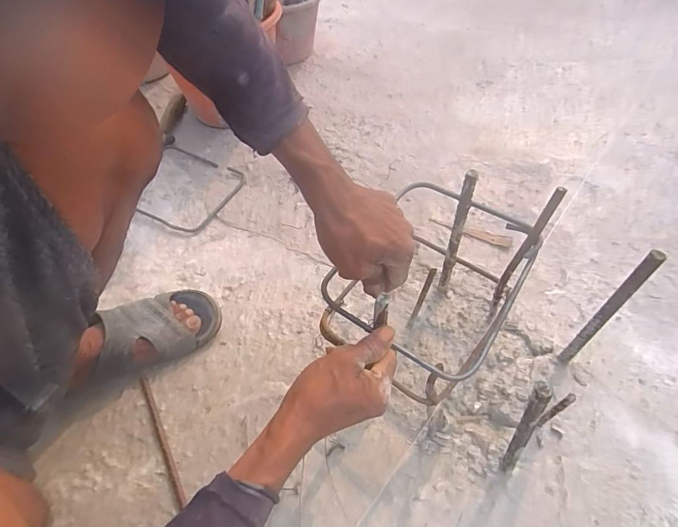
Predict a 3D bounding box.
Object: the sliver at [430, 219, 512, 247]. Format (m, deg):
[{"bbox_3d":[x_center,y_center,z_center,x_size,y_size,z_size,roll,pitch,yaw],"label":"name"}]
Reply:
[{"bbox_3d":[0.232,-0.057,0.701,0.140,0.011,0.024,17,55,16],"label":"sliver"}]

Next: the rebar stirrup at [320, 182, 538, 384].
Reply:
[{"bbox_3d":[0.107,0.002,0.459,0.195,0.040,0.217,29,59,23],"label":"rebar stirrup"}]

